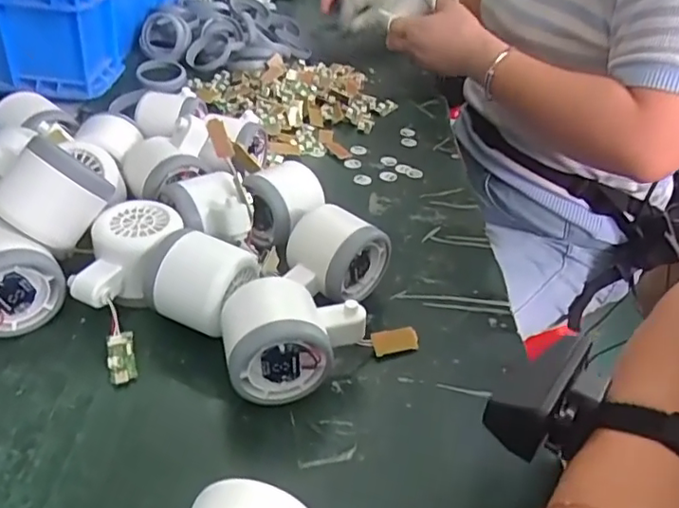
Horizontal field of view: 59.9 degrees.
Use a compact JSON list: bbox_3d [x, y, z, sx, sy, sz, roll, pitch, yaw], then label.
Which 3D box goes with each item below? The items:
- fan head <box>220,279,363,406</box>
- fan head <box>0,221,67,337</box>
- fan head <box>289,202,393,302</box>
[{"bbox_3d":[-0.026,0.051,0.353,0.086,0.058,0.055,-6,37,-18],"label":"fan head"},{"bbox_3d":[-0.211,0.015,0.371,0.059,0.062,0.049,-19,43,-32],"label":"fan head"},{"bbox_3d":[-0.003,-0.001,0.421,0.053,0.050,0.055,31,42,30],"label":"fan head"}]

